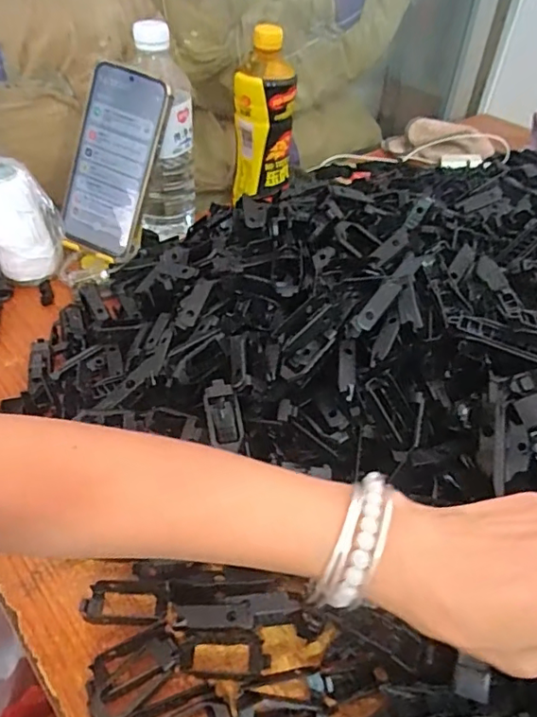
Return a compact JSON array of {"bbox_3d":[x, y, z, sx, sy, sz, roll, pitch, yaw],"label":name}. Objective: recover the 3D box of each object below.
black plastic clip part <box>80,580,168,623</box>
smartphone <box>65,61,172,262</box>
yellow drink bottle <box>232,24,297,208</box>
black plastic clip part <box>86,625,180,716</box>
[{"bbox_3d":[-0.087,0.146,0.324,0.050,0.010,0.023,-2,44,-7],"label":"black plastic clip part"},{"bbox_3d":[-0.145,-0.180,0.501,0.078,0.163,0.010,24,18,12],"label":"smartphone"},{"bbox_3d":[-0.005,-0.271,0.610,0.067,0.171,0.055,4,44,-1],"label":"yellow drink bottle"},{"bbox_3d":[-0.074,0.172,0.295,0.051,0.013,0.035,-27,52,-29],"label":"black plastic clip part"}]

